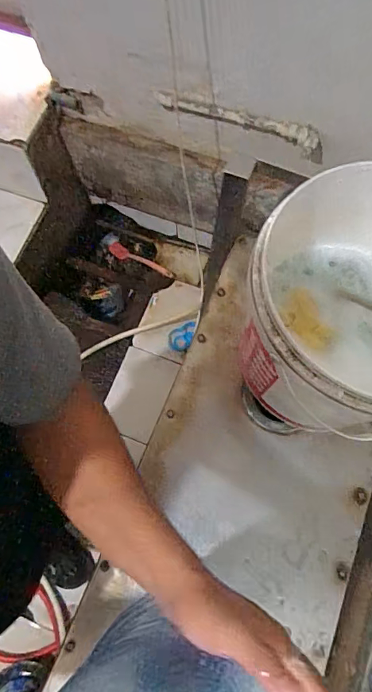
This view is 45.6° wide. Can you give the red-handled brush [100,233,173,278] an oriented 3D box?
[{"bbox_3d":[-0.187,-0.331,1.678,0.341,0.047,0.059,33,76,11],"label":"red-handled brush"}]

